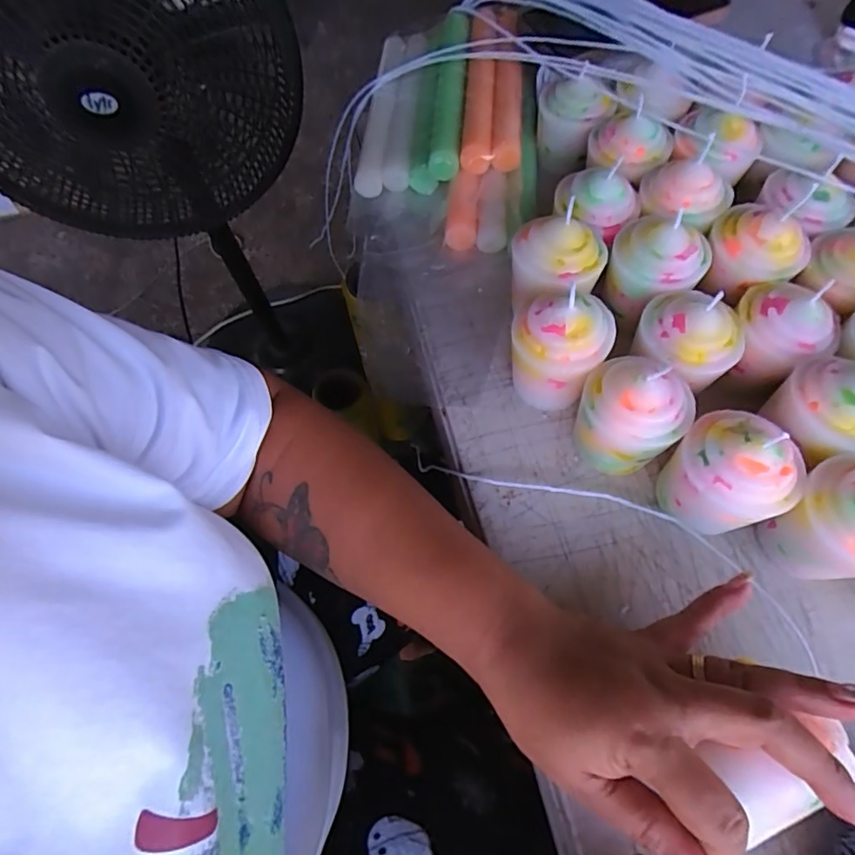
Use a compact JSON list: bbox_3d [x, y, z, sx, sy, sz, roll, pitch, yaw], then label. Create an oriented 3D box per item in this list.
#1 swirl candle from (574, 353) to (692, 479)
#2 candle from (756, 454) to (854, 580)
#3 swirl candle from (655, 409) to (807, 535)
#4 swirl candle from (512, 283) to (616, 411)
[{"bbox_3d":[0.116,-0.009,0.299,0.054,0.069,0.055,-1,64,3],"label":"swirl candle"},{"bbox_3d":[0.209,0.050,0.266,0.048,0.069,0.057,-29,66,-10],"label":"candle"},{"bbox_3d":[0.156,0.028,0.279,0.046,0.068,0.057,-39,69,-14],"label":"swirl candle"},{"bbox_3d":[0.077,-0.045,0.313,0.052,0.069,0.047,21,68,13],"label":"swirl candle"}]

